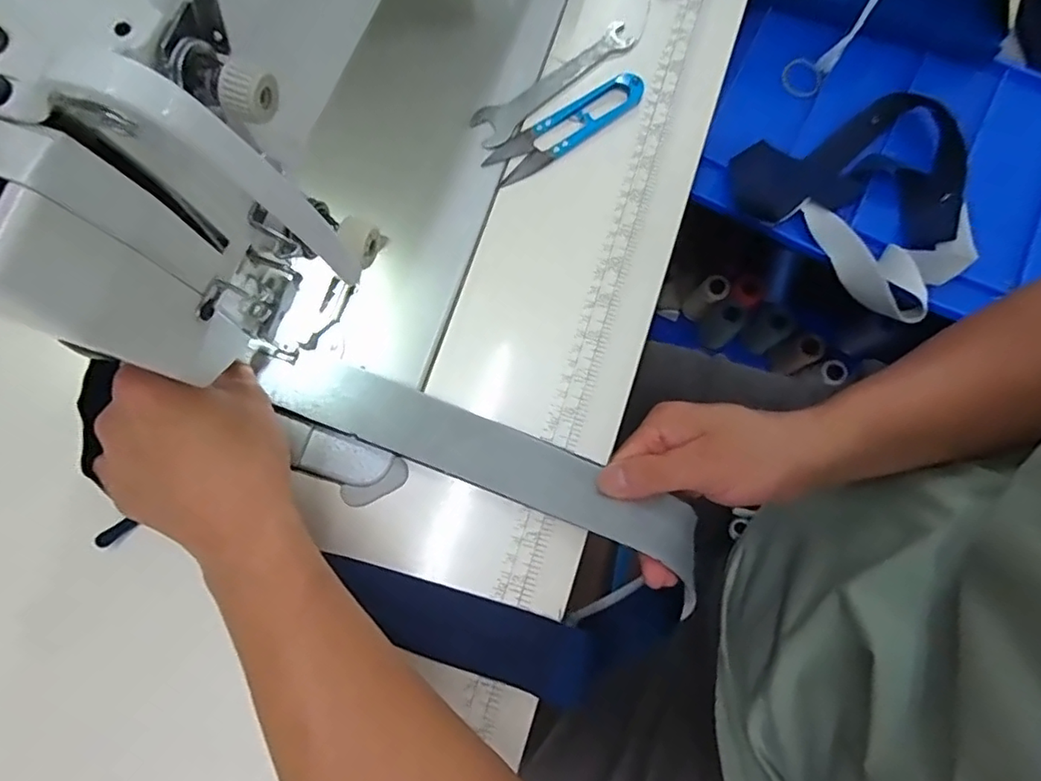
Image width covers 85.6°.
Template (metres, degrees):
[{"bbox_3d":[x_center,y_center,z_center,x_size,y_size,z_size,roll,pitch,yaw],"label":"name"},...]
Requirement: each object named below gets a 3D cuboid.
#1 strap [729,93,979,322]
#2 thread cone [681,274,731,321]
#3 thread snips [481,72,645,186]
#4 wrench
[{"bbox_3d":[0.406,-0.239,0.657,0.269,0.035,0.247,39,81,7],"label":"strap"},{"bbox_3d":[0.343,-0.172,1.042,0.054,0.139,0.058,39,82,7],"label":"thread cone"},{"bbox_3d":[0.031,-0.177,0.375,0.114,0.007,0.029,-35,81,-6],"label":"thread snips"},{"bbox_3d":[0.023,-0.210,0.383,0.130,0.006,0.026,-40,82,-7],"label":"wrench"}]

